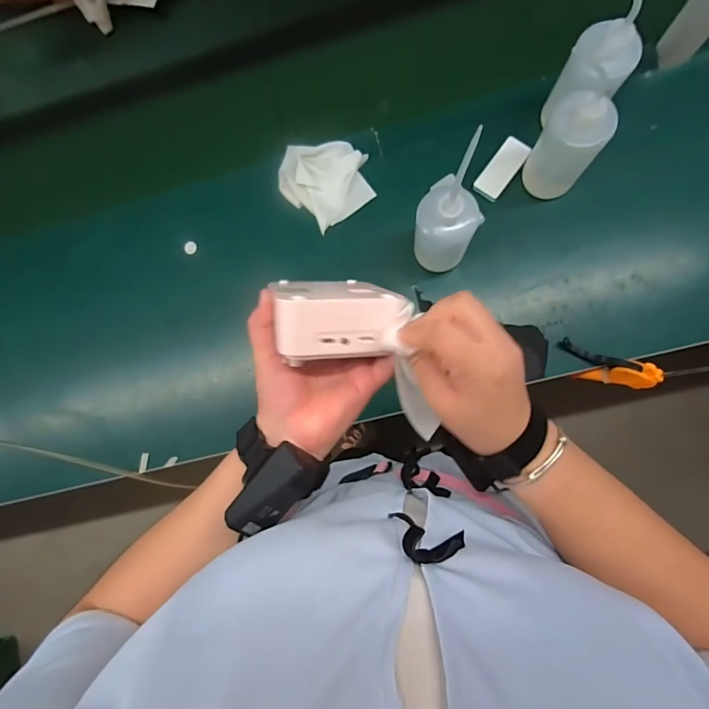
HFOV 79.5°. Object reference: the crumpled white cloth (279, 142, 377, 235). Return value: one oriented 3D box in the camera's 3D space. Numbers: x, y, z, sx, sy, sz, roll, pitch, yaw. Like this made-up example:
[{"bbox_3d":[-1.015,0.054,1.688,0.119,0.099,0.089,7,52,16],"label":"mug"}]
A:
[{"bbox_3d":[-0.047,-0.280,0.672,0.142,0.033,0.125,45,92,8],"label":"crumpled white cloth"}]

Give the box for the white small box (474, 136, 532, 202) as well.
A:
[{"bbox_3d":[0.222,-0.280,0.646,0.041,0.015,0.093,37,91,8],"label":"white small box"}]

